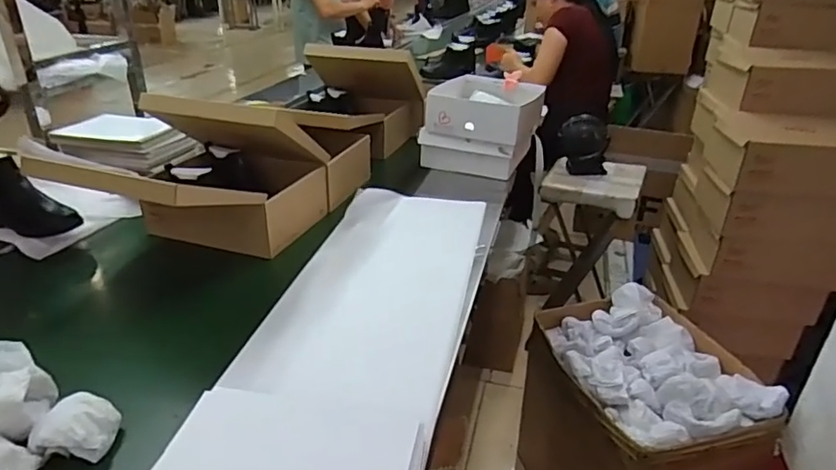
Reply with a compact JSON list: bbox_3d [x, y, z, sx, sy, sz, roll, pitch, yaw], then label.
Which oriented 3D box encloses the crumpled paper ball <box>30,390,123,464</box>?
[{"bbox_3d":[-0.444,0.250,0.727,0.087,0.059,0.071,0,27,-2],"label":"crumpled paper ball"}]

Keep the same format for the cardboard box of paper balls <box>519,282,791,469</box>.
[{"bbox_3d":[0.504,0.483,1.324,0.379,0.524,0.466,-8,29,-17],"label":"cardboard box of paper balls"}]

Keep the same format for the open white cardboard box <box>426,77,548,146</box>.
[{"bbox_3d":[0.202,-0.358,1.597,0.269,0.117,0.309,13,30,22],"label":"open white cardboard box"}]

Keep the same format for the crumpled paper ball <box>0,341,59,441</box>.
[{"bbox_3d":[-0.550,0.215,0.746,0.098,0.085,0.136,-9,29,-18],"label":"crumpled paper ball"}]

